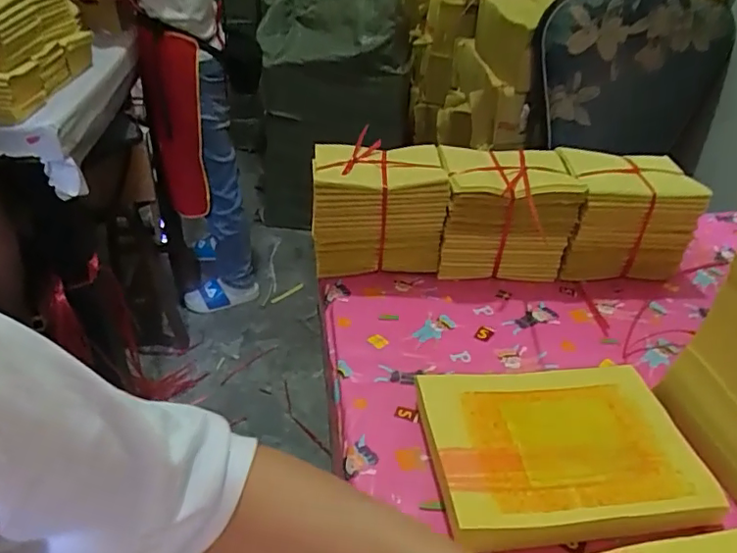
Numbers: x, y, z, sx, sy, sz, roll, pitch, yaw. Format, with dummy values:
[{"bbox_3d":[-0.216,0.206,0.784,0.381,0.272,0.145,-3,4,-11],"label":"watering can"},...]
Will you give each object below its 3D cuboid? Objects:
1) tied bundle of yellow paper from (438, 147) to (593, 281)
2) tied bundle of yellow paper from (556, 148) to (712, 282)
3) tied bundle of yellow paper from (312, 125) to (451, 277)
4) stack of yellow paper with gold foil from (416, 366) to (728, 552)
[{"bbox_3d":[0.169,-0.079,0.720,0.160,0.145,0.117,-3,36,-7],"label":"tied bundle of yellow paper"},{"bbox_3d":[0.324,-0.079,0.729,0.160,0.146,0.103,0,36,-4],"label":"tied bundle of yellow paper"},{"bbox_3d":[0.009,-0.088,0.739,0.164,0.144,0.114,0,36,-4],"label":"tied bundle of yellow paper"},{"bbox_3d":[0.164,0.153,0.498,0.223,0.032,0.171,-3,36,-9],"label":"stack of yellow paper with gold foil"}]

